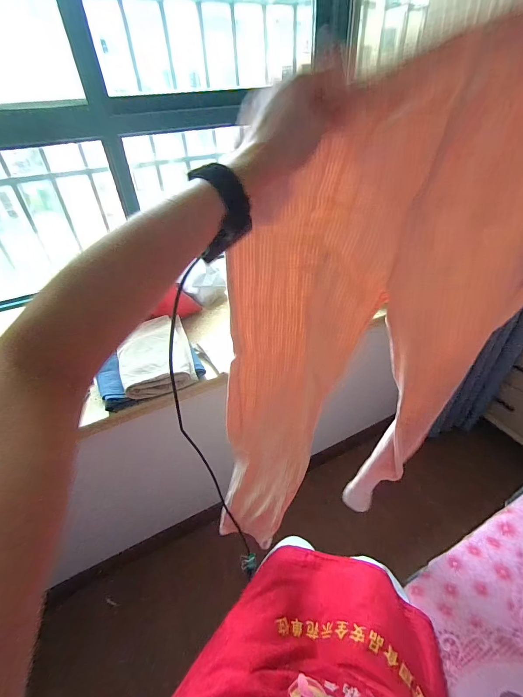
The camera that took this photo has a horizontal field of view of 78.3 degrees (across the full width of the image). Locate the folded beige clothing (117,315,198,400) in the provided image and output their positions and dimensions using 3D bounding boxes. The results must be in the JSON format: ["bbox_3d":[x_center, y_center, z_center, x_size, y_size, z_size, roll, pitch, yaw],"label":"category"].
[{"bbox_3d":[-0.275,0.014,0.834,0.176,0.067,0.256,-15,40,-14],"label":"folded beige clothing"}]

